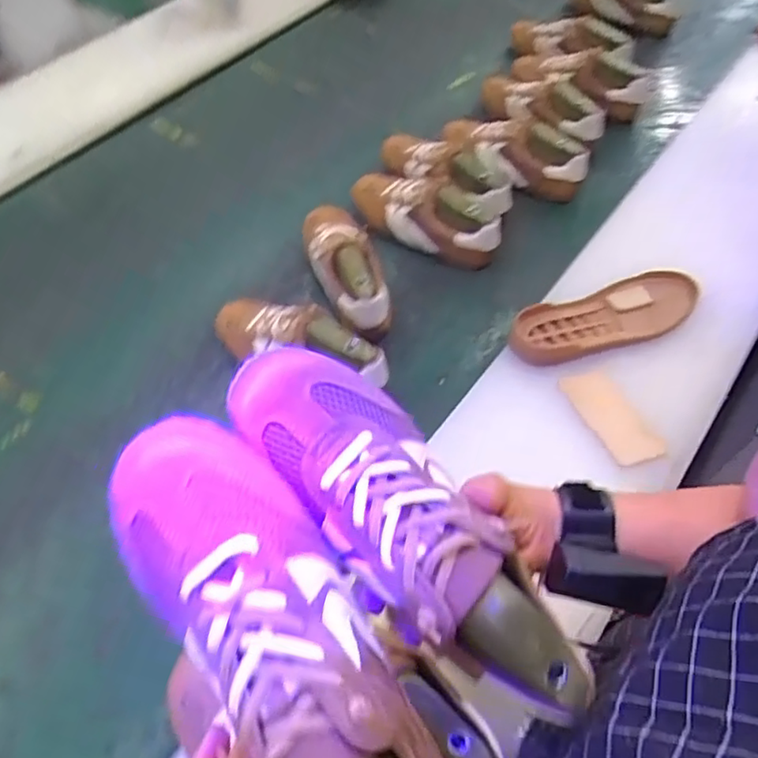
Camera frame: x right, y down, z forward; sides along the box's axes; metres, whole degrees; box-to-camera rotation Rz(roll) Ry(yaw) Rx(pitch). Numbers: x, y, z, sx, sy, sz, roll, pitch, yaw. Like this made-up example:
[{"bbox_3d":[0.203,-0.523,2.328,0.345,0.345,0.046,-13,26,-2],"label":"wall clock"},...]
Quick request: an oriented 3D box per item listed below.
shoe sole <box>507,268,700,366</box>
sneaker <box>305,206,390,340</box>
[{"bbox_3d":[0.287,-0.080,0.789,0.260,0.032,0.084,-18,56,-14],"label":"shoe sole"},{"bbox_3d":[-0.047,-0.171,0.912,0.091,0.087,0.259,-14,54,-12],"label":"sneaker"}]

